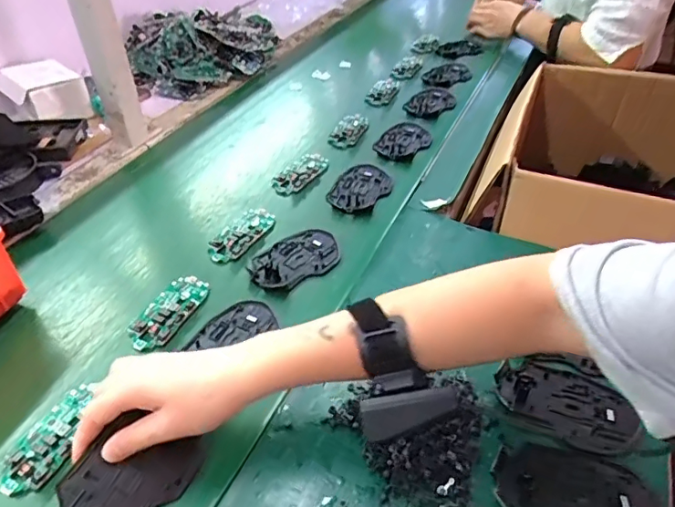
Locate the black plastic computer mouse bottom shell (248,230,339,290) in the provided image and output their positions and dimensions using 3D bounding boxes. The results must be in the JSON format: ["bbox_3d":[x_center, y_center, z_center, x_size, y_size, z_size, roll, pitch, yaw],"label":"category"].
[{"bbox_3d":[-0.048,0.005,0.594,0.109,0.016,0.069,-28,48,-29],"label":"black plastic computer mouse bottom shell"}]

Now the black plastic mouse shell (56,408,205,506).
[{"bbox_3d":[-0.155,0.169,0.385,0.072,0.016,0.102,37,47,1],"label":"black plastic mouse shell"}]

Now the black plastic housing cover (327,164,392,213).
[{"bbox_3d":[0.033,-0.089,0.705,0.068,0.007,0.109,22,45,23],"label":"black plastic housing cover"}]

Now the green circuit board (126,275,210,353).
[{"bbox_3d":[-0.172,0.058,0.530,0.048,0.009,0.098,16,43,17],"label":"green circuit board"}]

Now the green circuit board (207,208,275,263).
[{"bbox_3d":[-0.117,-0.026,0.626,0.045,0.012,0.099,18,44,20],"label":"green circuit board"}]

